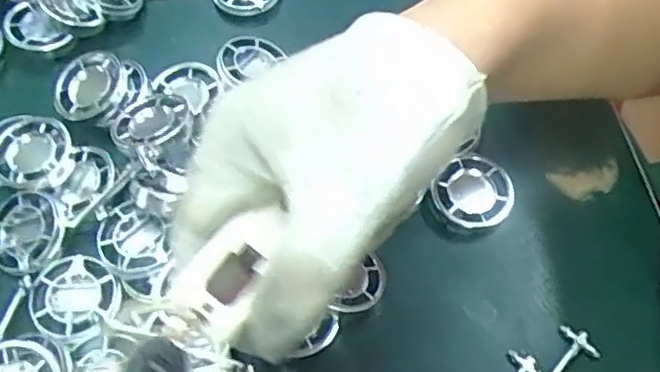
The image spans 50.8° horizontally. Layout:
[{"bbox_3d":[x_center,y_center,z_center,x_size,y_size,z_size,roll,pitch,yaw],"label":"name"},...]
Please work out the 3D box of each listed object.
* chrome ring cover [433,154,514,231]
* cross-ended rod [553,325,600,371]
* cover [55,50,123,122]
[{"bbox_3d":[0.069,0.004,0.335,0.037,0.011,0.036,-25,65,-15],"label":"chrome ring cover"},{"bbox_3d":[0.100,0.078,0.298,0.018,0.004,0.038,35,66,16],"label":"cross-ended rod"},{"bbox_3d":[-0.122,-0.051,0.352,0.034,0.011,0.037,-16,63,-11],"label":"cover"}]

